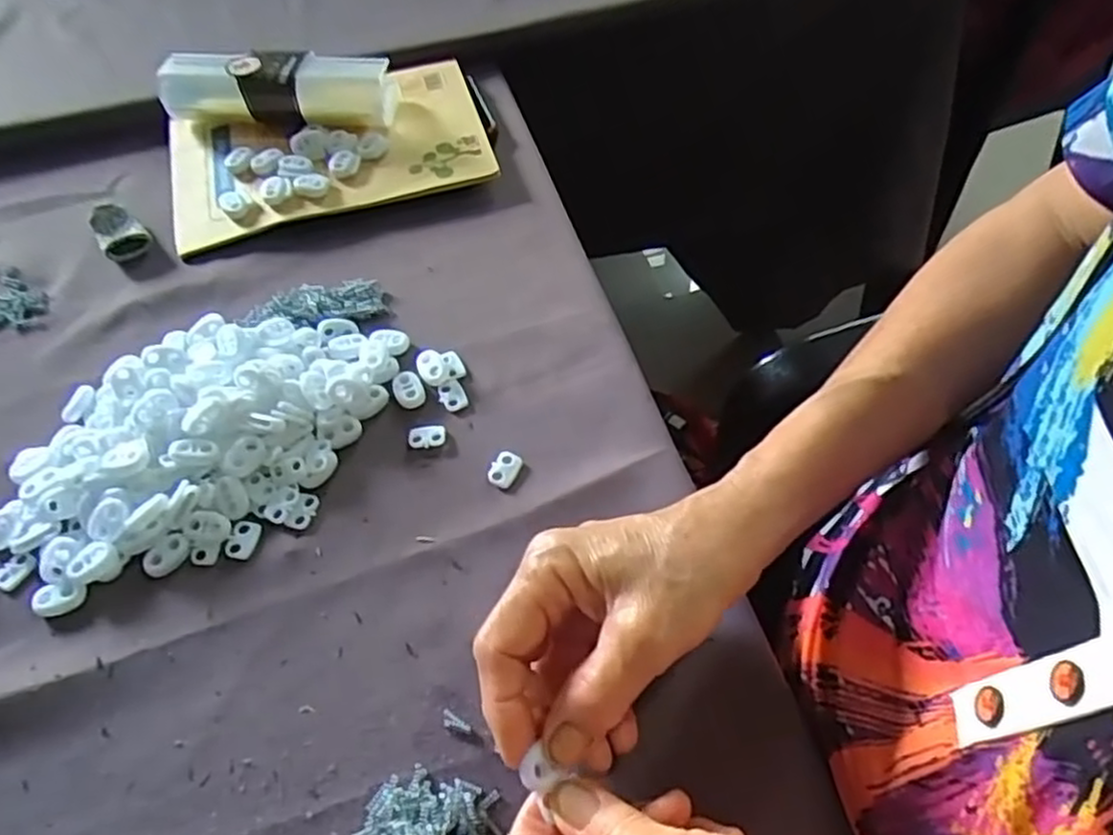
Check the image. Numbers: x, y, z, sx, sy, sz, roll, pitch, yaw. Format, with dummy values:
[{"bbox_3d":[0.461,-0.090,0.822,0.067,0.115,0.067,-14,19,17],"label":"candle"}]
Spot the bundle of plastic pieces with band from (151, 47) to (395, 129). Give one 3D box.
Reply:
[{"bbox_3d":[-0.189,-0.220,0.495,0.153,0.039,0.037,3,57,5],"label":"bundle of plastic pieces with band"}]

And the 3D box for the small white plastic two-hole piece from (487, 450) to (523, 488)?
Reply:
[{"bbox_3d":[-0.025,0.025,0.366,0.013,0.004,0.019,23,61,18],"label":"small white plastic two-hole piece"}]

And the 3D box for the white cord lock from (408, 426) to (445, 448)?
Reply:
[{"bbox_3d":[-0.066,0.010,0.379,0.019,0.004,0.011,-7,56,-1],"label":"white cord lock"}]

